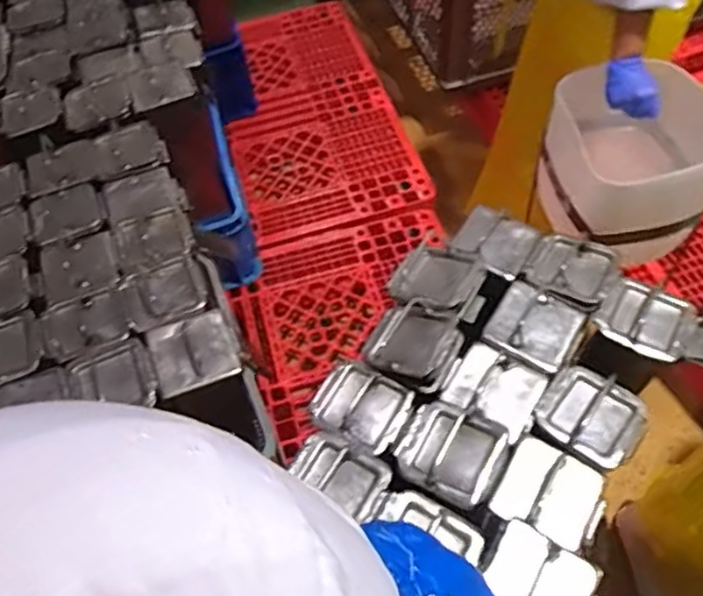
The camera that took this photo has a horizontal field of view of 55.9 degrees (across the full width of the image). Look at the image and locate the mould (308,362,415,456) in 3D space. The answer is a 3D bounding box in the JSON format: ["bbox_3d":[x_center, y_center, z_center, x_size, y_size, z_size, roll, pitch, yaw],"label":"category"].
[{"bbox_3d":[0.014,0.141,0.858,0.115,0.040,0.097,24,61,20],"label":"mould"}]

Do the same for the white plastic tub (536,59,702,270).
[{"bbox_3d":[0.506,-0.248,1.227,0.258,0.231,0.302,-7,55,0],"label":"white plastic tub"}]

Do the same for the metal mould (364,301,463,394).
[{"bbox_3d":[0.081,0.058,0.875,0.112,0.049,0.105,23,60,19],"label":"metal mould"}]

